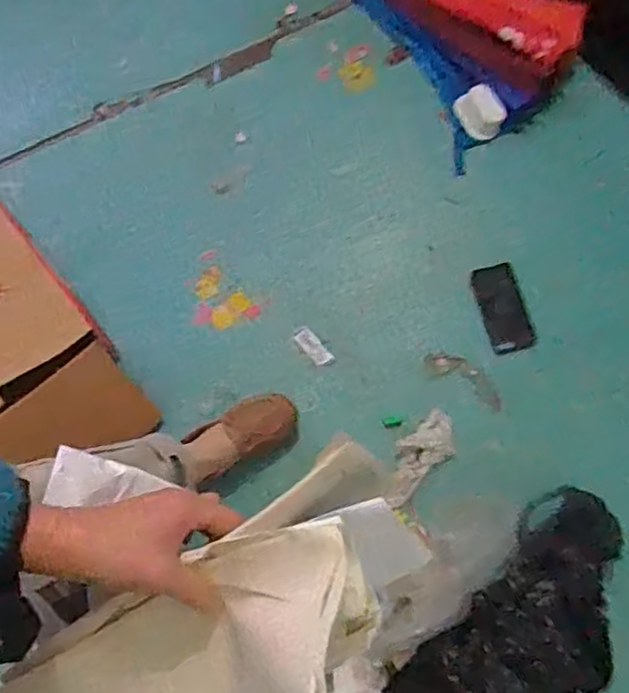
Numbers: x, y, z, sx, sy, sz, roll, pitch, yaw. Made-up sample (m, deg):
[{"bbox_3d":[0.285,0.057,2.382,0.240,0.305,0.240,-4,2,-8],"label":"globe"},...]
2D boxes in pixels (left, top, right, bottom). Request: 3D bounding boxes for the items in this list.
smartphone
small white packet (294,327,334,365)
[{"bbox_3d":[0.316,-0.064,1.114,0.074,0.006,0.151,-17,76,6],"label":"smartphone"},{"bbox_3d":[-0.002,0.001,1.141,0.031,0.007,0.079,-39,76,-10],"label":"small white packet"}]

